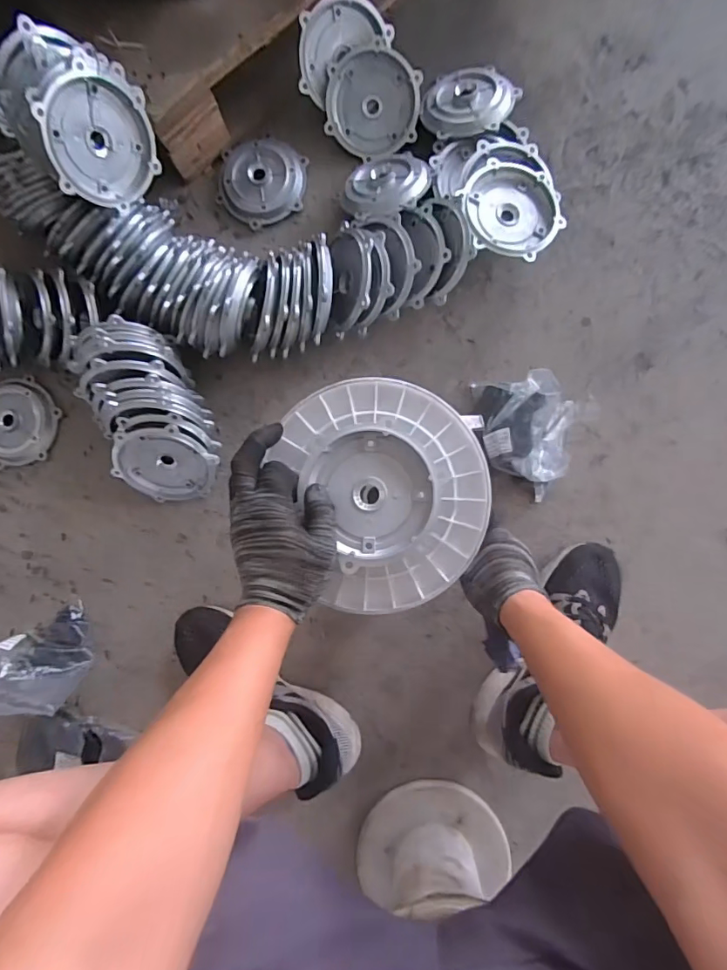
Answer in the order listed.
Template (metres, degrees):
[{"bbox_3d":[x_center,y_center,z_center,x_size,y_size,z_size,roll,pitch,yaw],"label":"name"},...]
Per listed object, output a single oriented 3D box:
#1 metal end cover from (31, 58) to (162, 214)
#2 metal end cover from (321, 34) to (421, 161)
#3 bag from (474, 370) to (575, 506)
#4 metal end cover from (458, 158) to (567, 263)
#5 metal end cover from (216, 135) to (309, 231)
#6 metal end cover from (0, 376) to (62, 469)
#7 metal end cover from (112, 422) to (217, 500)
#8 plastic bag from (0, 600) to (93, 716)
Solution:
[{"bbox_3d":[-0.301,-0.394,0.563,0.015,0.129,0.126,31,50,27],"label":"metal end cover"},{"bbox_3d":[0.013,-0.529,0.681,0.131,0.026,0.123,-20,110,11],"label":"metal end cover"},{"bbox_3d":[0.216,-0.063,0.632,0.119,0.089,0.156,-4,86,4],"label":"bag"},{"bbox_3d":[0.190,-0.354,0.624,0.124,0.028,0.126,44,91,4],"label":"metal end cover"},{"bbox_3d":[-0.147,-0.434,0.702,0.125,0.020,0.117,30,89,5],"label":"metal end cover"},{"bbox_3d":[-0.509,-0.092,0.709,0.131,0.021,0.122,-9,86,3],"label":"metal end cover"},{"bbox_3d":[-0.265,-0.026,0.654,0.128,0.120,0.016,-12,42,3],"label":"metal end cover"},{"bbox_3d":[-0.430,0.228,0.629,0.111,0.134,0.119,-20,86,2],"label":"plastic bag"}]

